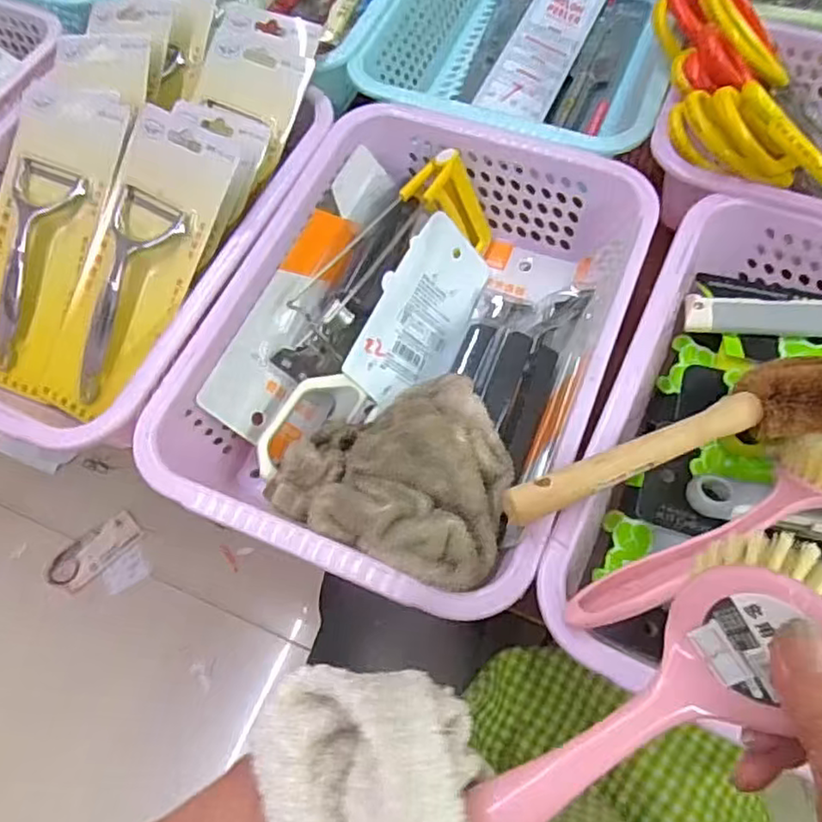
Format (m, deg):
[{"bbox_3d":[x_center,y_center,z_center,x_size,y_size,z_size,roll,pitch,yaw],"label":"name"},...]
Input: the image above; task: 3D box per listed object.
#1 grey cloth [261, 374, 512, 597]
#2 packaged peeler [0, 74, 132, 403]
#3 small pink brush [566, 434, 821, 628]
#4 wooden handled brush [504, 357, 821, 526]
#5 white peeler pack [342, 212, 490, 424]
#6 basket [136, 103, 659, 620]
[{"bbox_3d":[-0.004,0.023,0.374,0.142,0.054,0.125,23,68,13],"label":"grey cloth"},{"bbox_3d":[-0.281,-0.132,0.487,0.087,0.023,0.233,23,97,13],"label":"packaged peeler"},{"bbox_3d":[0.174,0.061,0.351,0.211,0.037,0.057,-23,66,-7],"label":"small pink brush"},{"bbox_3d":[0.154,0.008,0.349,0.219,0.037,0.050,-15,65,-4],"label":"wooden handled brush"},{"bbox_3d":[0.010,-0.069,0.476,0.076,0.008,0.154,36,67,-25],"label":"white peeler pack"},{"bbox_3d":[0.005,-0.055,0.445,0.255,0.103,0.345,20,68,12],"label":"basket"}]

